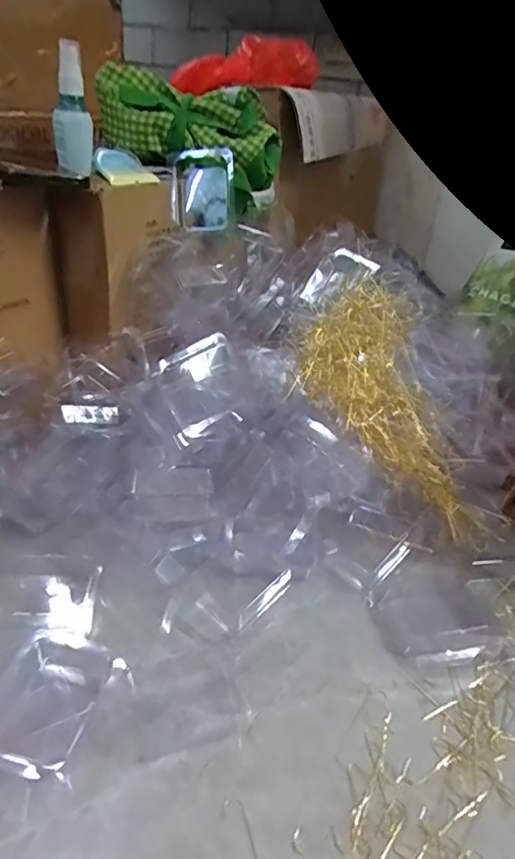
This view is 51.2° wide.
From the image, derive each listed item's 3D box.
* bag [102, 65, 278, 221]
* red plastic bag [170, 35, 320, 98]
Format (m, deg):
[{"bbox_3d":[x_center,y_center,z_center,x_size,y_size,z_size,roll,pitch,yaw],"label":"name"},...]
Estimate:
[{"bbox_3d":[-0.079,-0.347,0.619,0.223,0.112,0.081,21,31,-5],"label":"bag"},{"bbox_3d":[-0.014,-0.471,0.699,0.185,0.067,0.046,-4,33,-16],"label":"red plastic bag"}]

